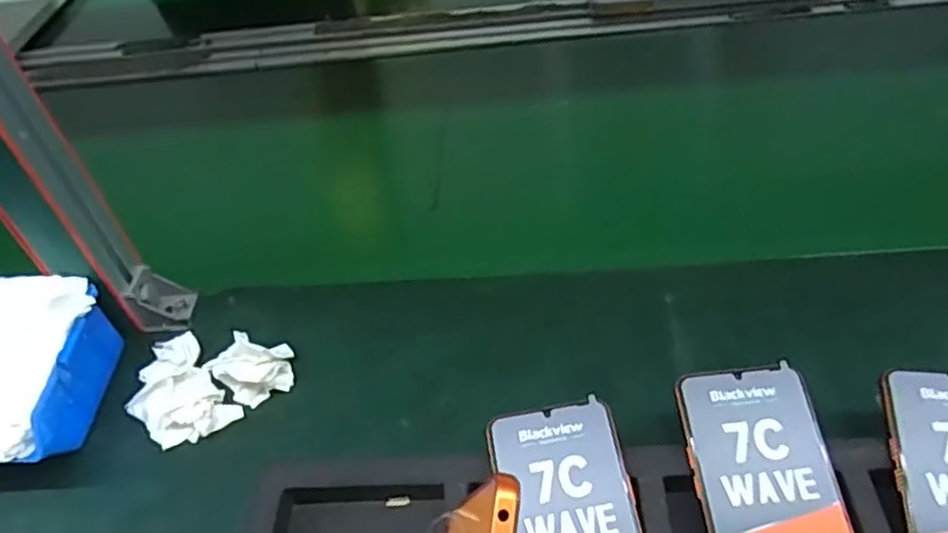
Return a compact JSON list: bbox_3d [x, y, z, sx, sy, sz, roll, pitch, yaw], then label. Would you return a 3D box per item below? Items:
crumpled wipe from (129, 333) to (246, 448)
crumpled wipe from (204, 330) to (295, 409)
[{"bbox_3d":[-0.221,0.096,0.513,0.062,0.024,0.089,-33,50,-24],"label":"crumpled wipe"},{"bbox_3d":[-0.164,0.075,0.517,0.052,0.034,0.053,-4,45,4],"label":"crumpled wipe"}]

